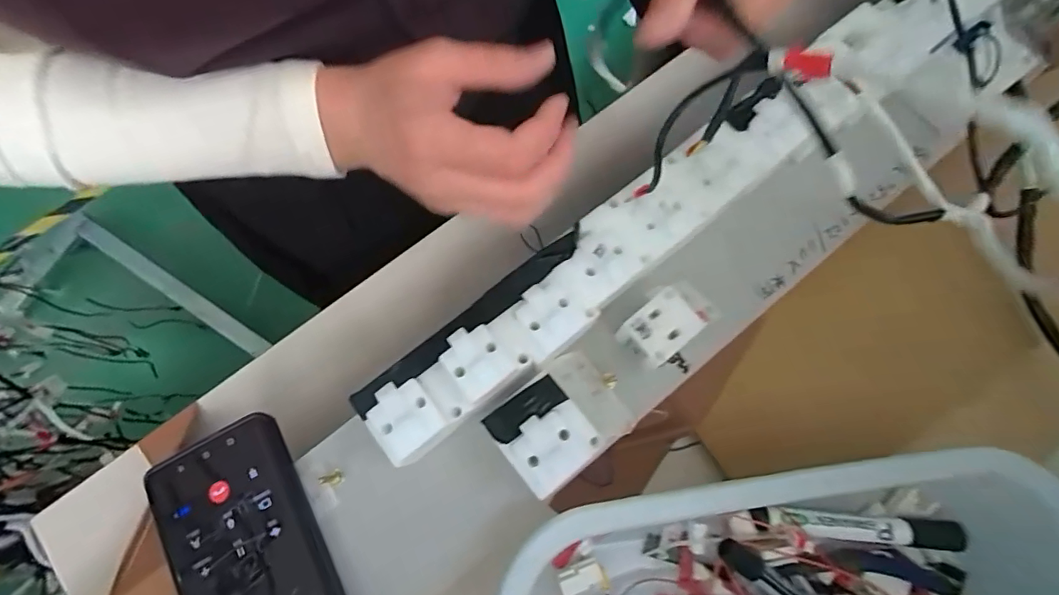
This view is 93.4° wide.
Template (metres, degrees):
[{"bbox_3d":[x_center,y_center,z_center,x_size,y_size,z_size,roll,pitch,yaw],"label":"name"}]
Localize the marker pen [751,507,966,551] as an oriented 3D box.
[{"bbox_3d":[0.207,0.147,0.320,0.126,0.016,0.017,4,77,1],"label":"marker pen"}]

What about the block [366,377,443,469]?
[{"bbox_3d":[-0.064,0.063,0.254,0.032,0.015,0.038,-34,79,-7],"label":"block"}]

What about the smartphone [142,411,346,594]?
[{"bbox_3d":[-0.148,0.153,0.269,0.076,0.009,0.163,-28,78,-6],"label":"smartphone"}]

